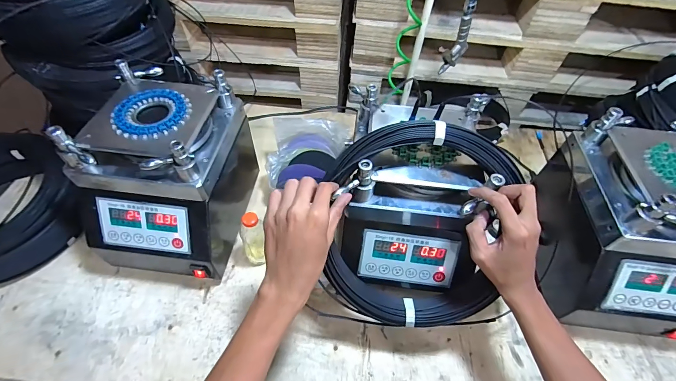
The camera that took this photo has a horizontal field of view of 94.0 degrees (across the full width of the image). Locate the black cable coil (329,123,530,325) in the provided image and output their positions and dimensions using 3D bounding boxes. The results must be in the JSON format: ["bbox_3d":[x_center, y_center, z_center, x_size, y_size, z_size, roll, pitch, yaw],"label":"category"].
[{"bbox_3d":[0.124,0.056,0.467,0.271,0.310,0.053,4,14,0],"label":"black cable coil"}]

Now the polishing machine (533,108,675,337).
[{"bbox_3d":[0.510,0.081,0.572,0.208,0.317,0.281,4,54,2],"label":"polishing machine"}]

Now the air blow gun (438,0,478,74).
[{"bbox_3d":[0.258,-0.354,0.642,0.030,0.226,0.072,34,60,21],"label":"air blow gun"}]

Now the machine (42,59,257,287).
[{"bbox_3d":[-0.312,-0.027,0.601,0.229,0.278,0.292,6,54,3],"label":"machine"}]

